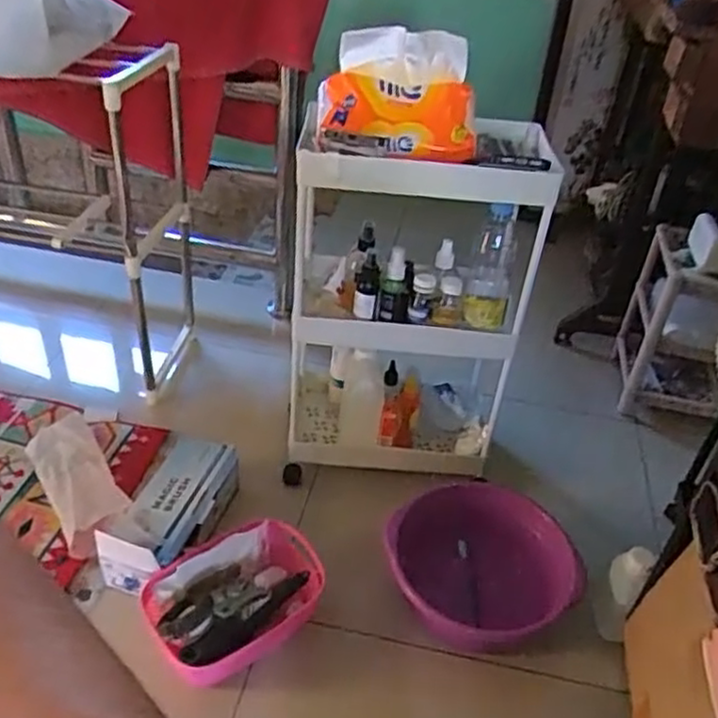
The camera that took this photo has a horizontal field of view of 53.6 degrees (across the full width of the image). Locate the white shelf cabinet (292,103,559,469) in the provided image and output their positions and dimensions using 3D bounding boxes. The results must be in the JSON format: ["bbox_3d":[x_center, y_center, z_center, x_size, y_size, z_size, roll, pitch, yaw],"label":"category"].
[{"bbox_3d":[0.074,-0.082,1.160,0.365,0.579,0.245,6,37,0],"label":"white shelf cabinet"}]

